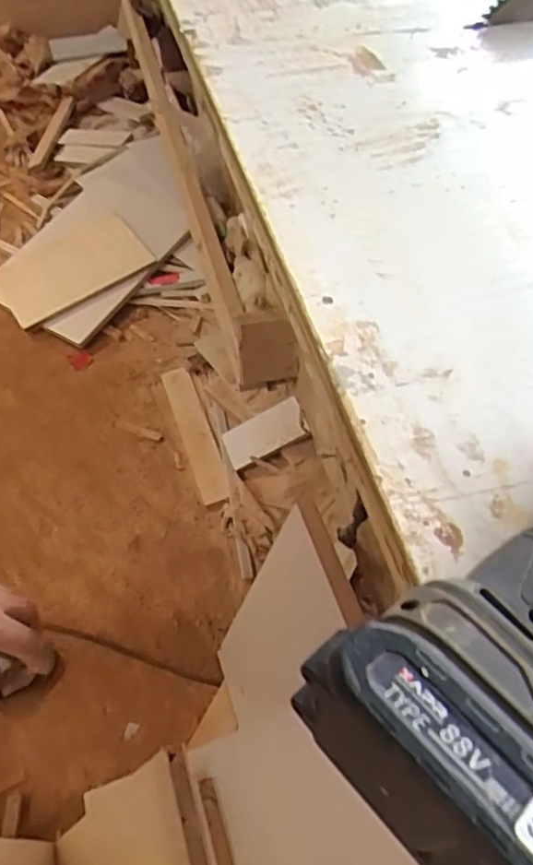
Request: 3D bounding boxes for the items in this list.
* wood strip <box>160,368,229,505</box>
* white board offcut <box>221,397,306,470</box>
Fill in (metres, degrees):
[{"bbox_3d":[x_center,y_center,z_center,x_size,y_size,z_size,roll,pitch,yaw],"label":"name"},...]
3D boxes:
[{"bbox_3d":[-0.152,0.002,1.294,0.058,0.013,0.360,-28,53,5],"label":"wood strip"},{"bbox_3d":[-0.008,0.001,1.210,0.167,0.017,0.089,-27,54,20],"label":"white board offcut"}]

